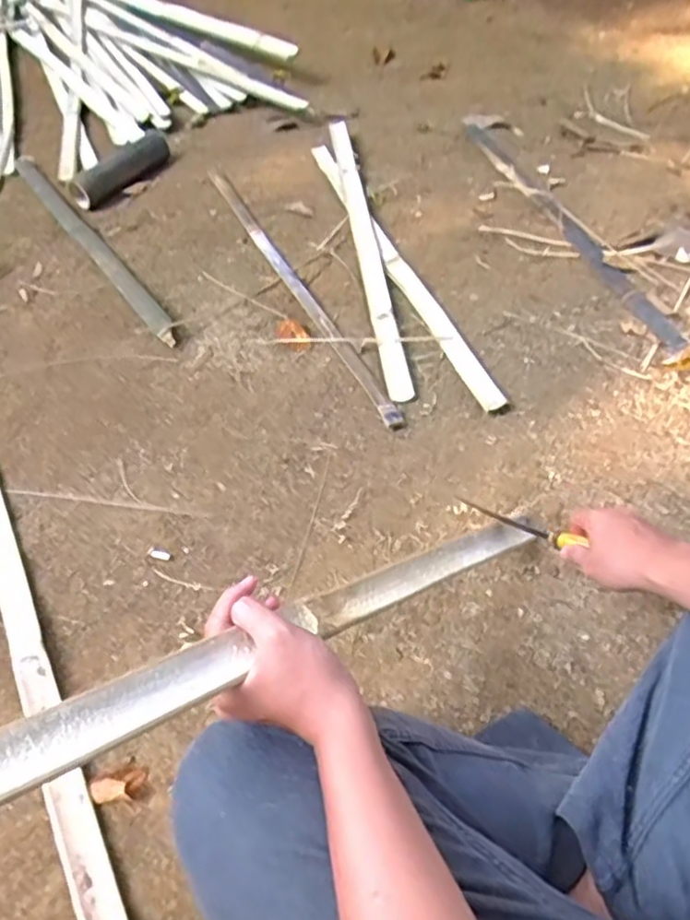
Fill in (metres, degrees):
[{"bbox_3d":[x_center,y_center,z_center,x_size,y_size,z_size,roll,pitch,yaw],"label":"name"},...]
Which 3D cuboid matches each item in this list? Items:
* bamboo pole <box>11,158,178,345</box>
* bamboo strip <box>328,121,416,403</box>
[{"bbox_3d":[-0.544,-0.475,1.379,0.046,0.036,0.933,-31,56,-16],"label":"bamboo pole"},{"bbox_3d":[0.035,-0.433,1.261,0.041,0.017,0.891,-8,50,0],"label":"bamboo strip"}]

